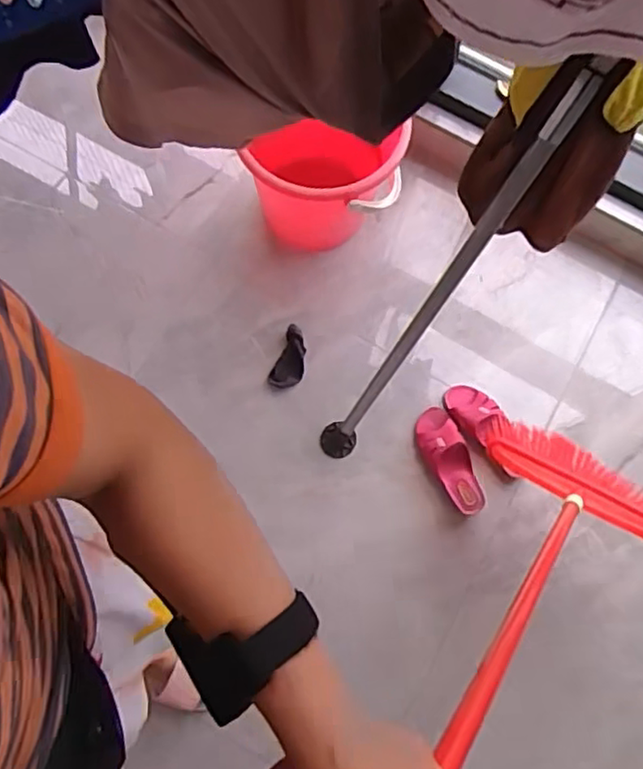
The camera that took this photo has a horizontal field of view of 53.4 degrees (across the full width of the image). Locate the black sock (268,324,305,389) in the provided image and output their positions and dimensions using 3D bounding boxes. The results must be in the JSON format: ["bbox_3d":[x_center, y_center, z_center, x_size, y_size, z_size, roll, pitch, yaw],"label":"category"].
[{"bbox_3d":[-0.063,-0.057,1.393,0.065,0.020,0.142,18,71,4],"label":"black sock"}]

